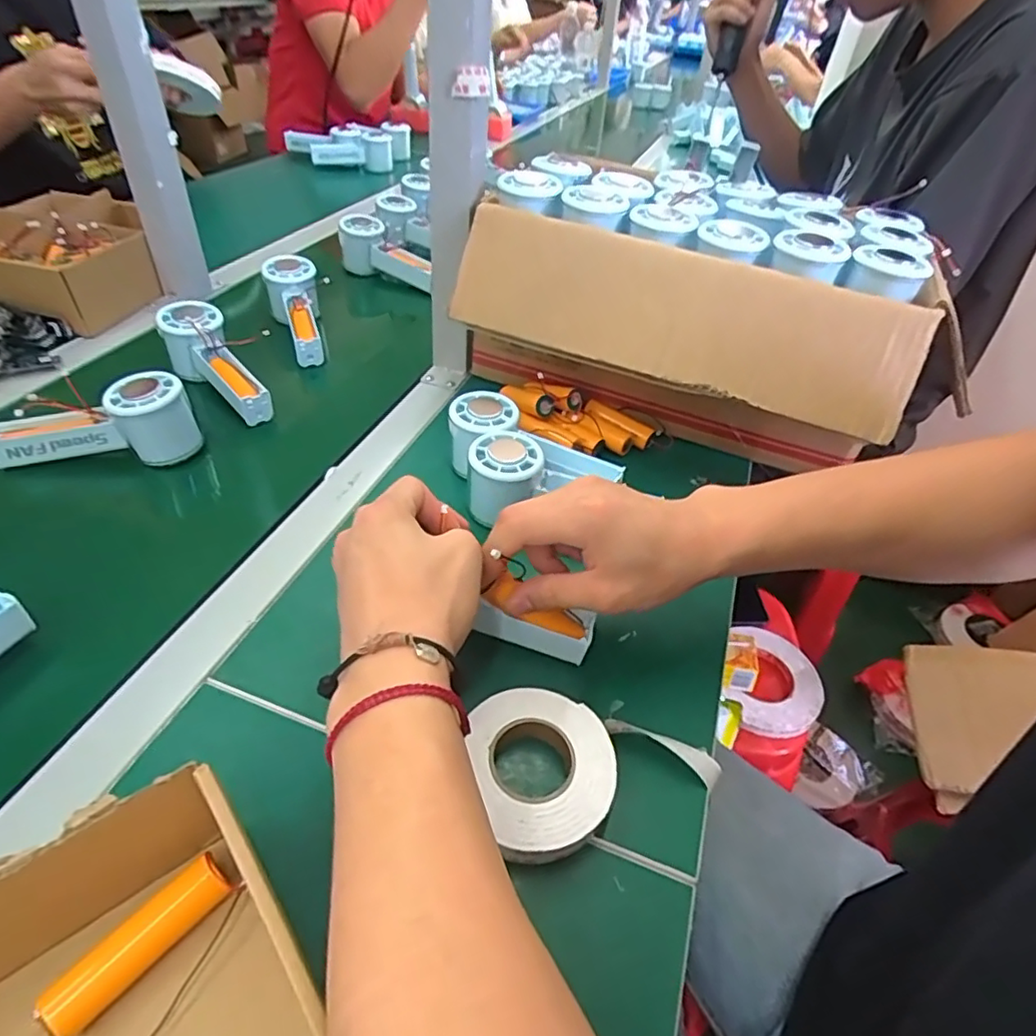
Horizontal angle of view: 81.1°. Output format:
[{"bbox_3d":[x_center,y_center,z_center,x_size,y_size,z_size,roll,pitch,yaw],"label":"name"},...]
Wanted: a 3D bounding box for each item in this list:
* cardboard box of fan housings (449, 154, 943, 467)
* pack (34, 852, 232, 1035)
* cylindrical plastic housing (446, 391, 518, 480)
[{"bbox_3d":[0.147,-0.185,0.563,0.364,0.187,0.247,20,44,11],"label":"cardboard box of fan housings"},{"bbox_3d":[-0.162,0.182,0.261,0.019,0.020,0.072,35,49,25],"label":"pack"},{"bbox_3d":[-0.028,-0.068,0.514,0.054,0.059,0.052,5,43,-5],"label":"cylindrical plastic housing"}]

